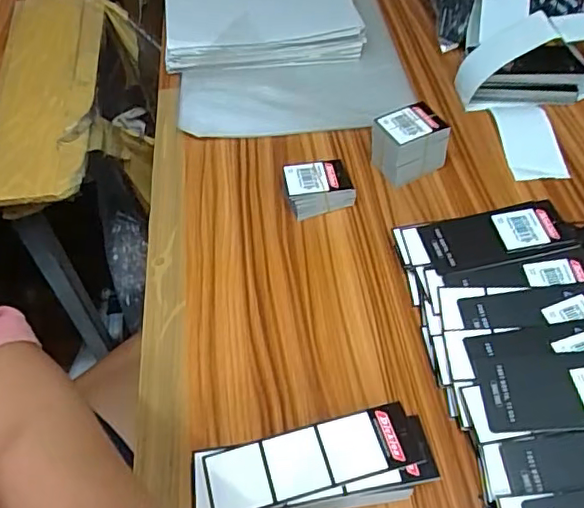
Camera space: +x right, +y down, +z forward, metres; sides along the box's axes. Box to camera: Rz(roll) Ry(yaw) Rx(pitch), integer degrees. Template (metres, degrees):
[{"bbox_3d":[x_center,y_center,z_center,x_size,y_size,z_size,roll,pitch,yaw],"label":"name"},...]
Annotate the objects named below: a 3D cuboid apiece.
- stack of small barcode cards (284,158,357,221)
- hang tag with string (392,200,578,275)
[{"bbox_3d":[0.022,-0.053,0.473,0.052,0.028,0.039,-11,51,-9],"label":"stack of small barcode cards"},{"bbox_3d":[0.145,-0.012,0.428,0.126,0.008,0.048,-9,52,-1],"label":"hang tag with string"}]

